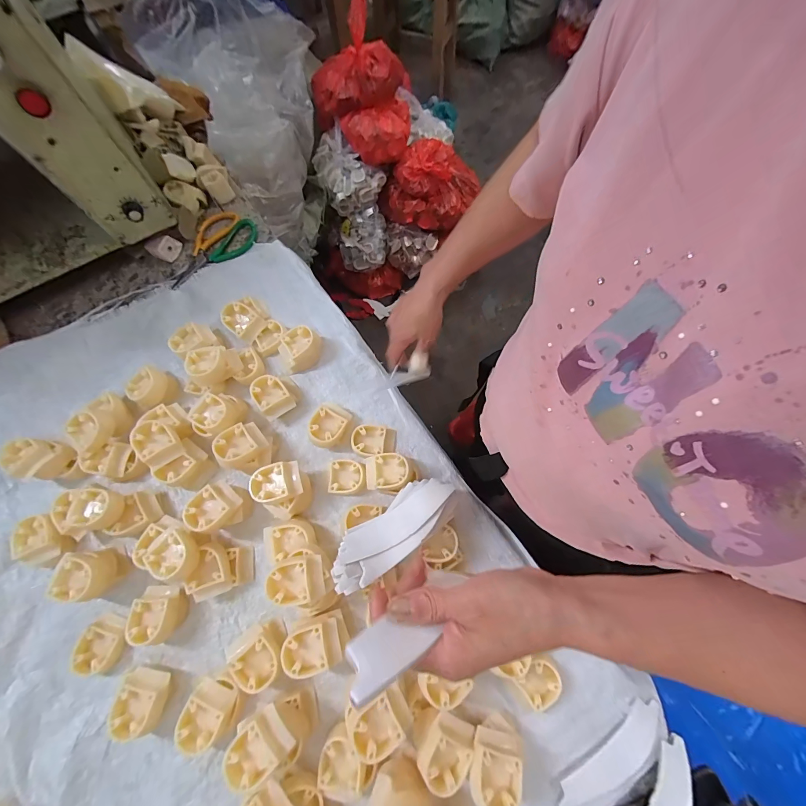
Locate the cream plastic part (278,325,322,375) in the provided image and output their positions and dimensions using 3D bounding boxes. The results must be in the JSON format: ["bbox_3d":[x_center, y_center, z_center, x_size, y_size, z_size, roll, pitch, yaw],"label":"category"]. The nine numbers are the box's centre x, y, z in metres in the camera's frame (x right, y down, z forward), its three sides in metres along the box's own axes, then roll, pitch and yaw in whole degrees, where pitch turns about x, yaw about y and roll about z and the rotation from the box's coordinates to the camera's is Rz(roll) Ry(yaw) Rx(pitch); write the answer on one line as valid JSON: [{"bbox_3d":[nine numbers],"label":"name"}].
[{"bbox_3d":[-0.160,-0.086,0.540,0.066,0.043,0.059,-26,73,-9],"label":"cream plastic part"}]

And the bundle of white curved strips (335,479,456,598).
[{"bbox_3d":[-0.011,0.150,0.409,0.165,0.038,0.062,-34,74,-20],"label":"bundle of white curved strips"}]

